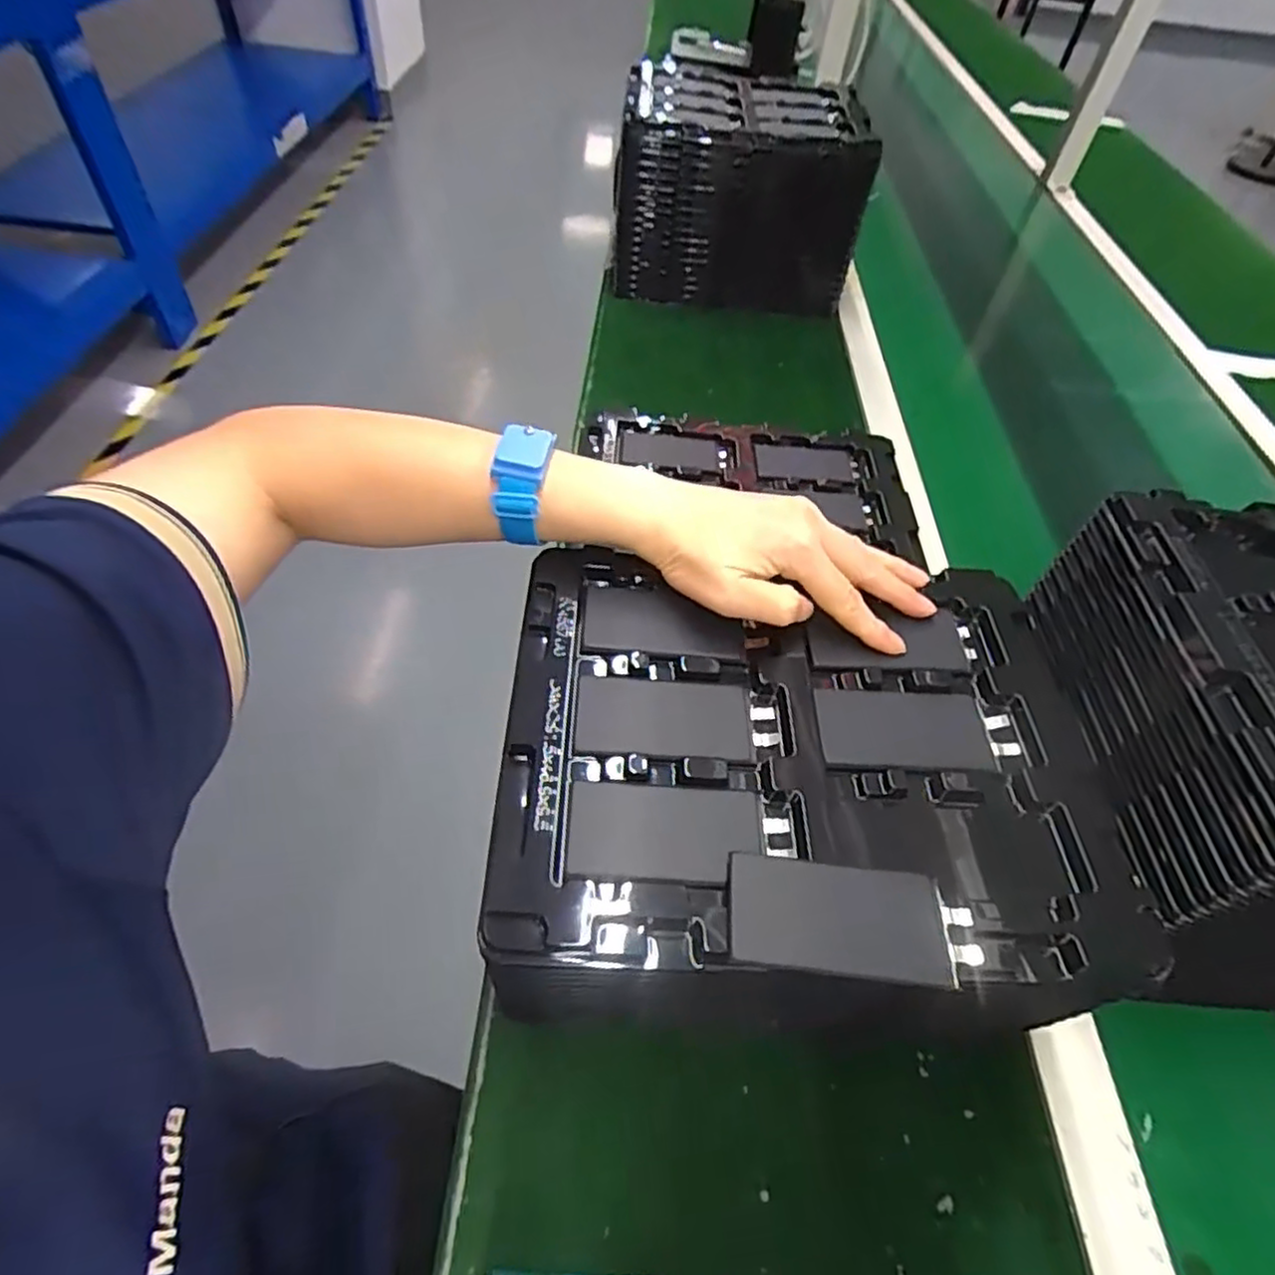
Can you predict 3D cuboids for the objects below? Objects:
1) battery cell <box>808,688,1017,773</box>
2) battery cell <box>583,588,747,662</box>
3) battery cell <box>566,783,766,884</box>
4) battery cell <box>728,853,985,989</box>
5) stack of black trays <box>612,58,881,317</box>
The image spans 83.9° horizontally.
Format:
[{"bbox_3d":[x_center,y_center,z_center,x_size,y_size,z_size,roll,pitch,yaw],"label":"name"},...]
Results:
[{"bbox_3d":[0.136,0.045,0.348,0.094,0.004,0.045,2,51,-4],"label":"battery cell"},{"bbox_3d":[0.014,-0.009,0.380,0.083,0.005,0.045,5,51,-2],"label":"battery cell"},{"bbox_3d":[0.013,0.083,0.304,0.083,0.005,0.044,3,51,-4],"label":"battery cell"},{"bbox_3d":[0.084,0.110,0.278,0.094,0.005,0.042,7,51,0],"label":"battery cell"},{"bbox_3d":[0.112,-0.521,0.851,0.267,0.185,0.168,2,51,-4],"label":"stack of black trays"}]

